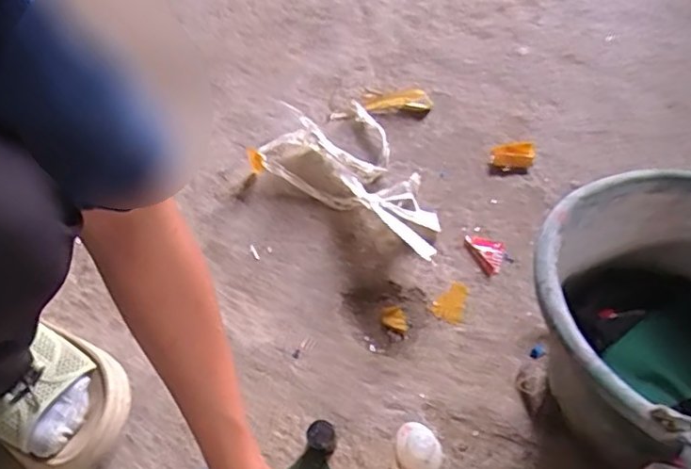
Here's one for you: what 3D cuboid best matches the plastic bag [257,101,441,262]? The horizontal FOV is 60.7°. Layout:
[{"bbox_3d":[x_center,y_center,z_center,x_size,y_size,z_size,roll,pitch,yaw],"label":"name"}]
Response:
[{"bbox_3d":[0.023,-0.081,0.674,0.271,0.058,0.148,35,61,24],"label":"plastic bag"}]

